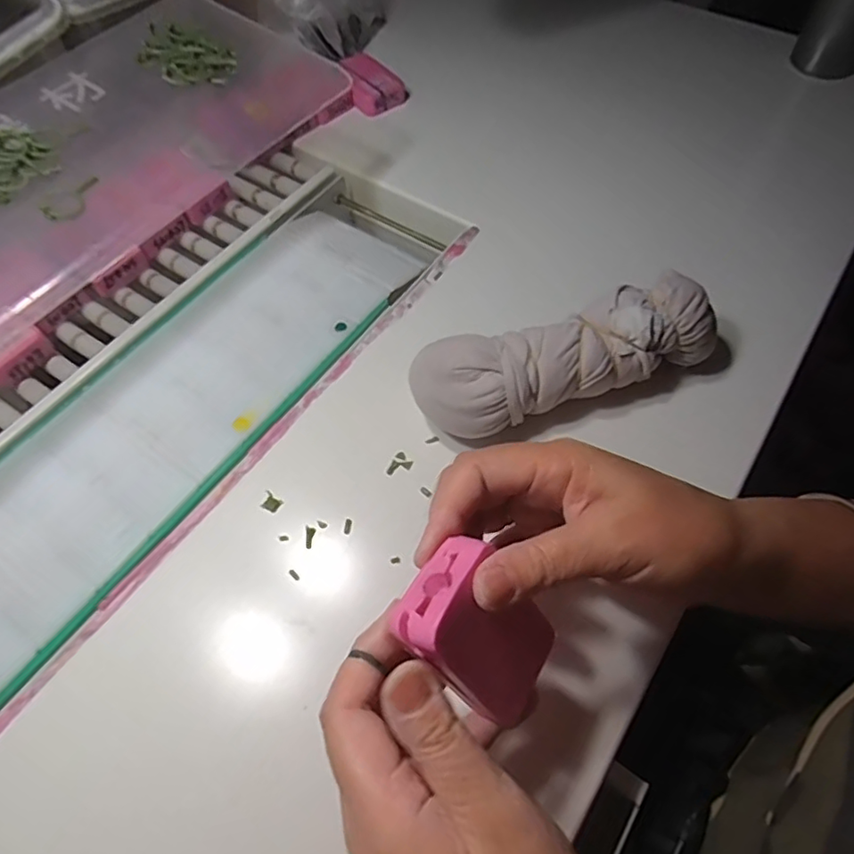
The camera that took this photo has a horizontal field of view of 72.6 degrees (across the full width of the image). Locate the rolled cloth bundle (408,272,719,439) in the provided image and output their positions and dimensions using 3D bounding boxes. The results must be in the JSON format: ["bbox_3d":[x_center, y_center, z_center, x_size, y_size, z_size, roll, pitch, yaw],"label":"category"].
[{"bbox_3d":[0.084,-0.042,0.364,0.189,0.062,0.063,-16,60,-9],"label":"rolled cloth bundle"}]

